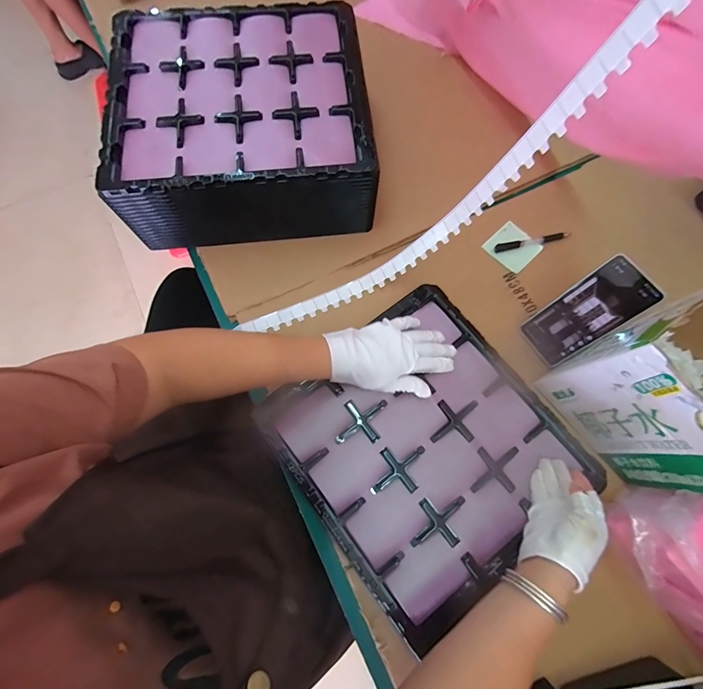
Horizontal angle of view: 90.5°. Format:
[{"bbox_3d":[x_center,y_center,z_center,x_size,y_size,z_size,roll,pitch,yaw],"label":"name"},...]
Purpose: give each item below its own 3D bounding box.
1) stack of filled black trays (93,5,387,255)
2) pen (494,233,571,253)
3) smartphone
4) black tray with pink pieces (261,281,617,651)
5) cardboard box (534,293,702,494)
[{"bbox_3d":[-0.166,-0.352,0.577,0.375,0.145,0.353,-5,76,-2],"label":"stack of filled black trays"},{"bbox_3d":[0.310,-0.177,0.595,0.131,0.006,0.014,-11,76,-3],"label":"pen"},{"bbox_3d":[0.323,-0.040,0.487,0.008,0.165,0.078,-15,65,-44],"label":"smartphone"},{"bbox_3d":[0.101,0.136,0.483,0.334,0.026,0.352,-37,79,-9],"label":"black tray with pink pieces"},{"bbox_3d":[0.388,0.060,0.419,0.163,0.188,0.184,-31,78,-8],"label":"cardboard box"}]

